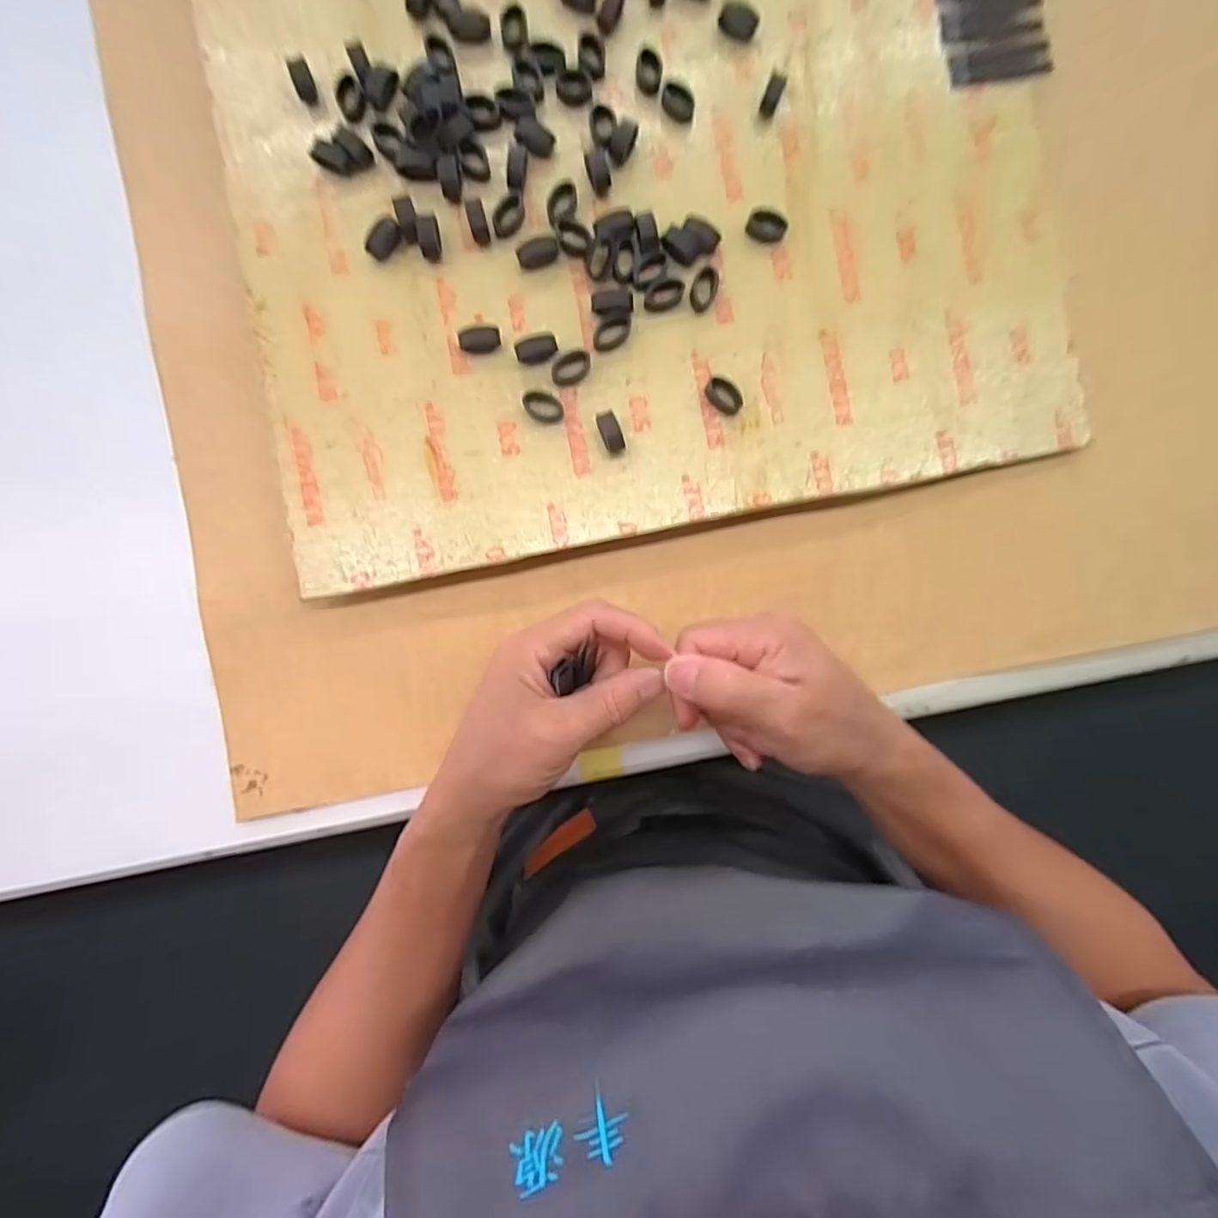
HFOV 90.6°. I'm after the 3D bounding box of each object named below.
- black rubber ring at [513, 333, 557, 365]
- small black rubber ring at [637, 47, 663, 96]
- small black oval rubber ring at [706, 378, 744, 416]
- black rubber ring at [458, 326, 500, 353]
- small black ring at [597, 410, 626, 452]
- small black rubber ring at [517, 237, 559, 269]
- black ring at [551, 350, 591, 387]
[{"bbox_3d":[-0.038,-0.138,0.319,0.022,0.009,0.012,-13,90,-1],"label":"black rubber ring"},{"bbox_3d":[0.022,-0.289,0.326,0.014,0.008,0.020,4,91,-2],"label":"small black rubber ring"},{"bbox_3d":[0.062,-0.115,0.324,0.023,0.006,0.015,43,89,0],"label":"small black oval rubber ring"},{"bbox_3d":[-0.069,-0.143,0.320,0.022,0.007,0.012,-3,89,-1],"label":"black rubber ring"},{"bbox_3d":[0.001,-0.094,0.320,0.010,0.010,0.021,-19,90,-1],"label":"small black ring"},{"bbox_3d":[-0.038,-0.189,0.320,0.021,0.009,0.010,-17,90,-1],"label":"small black rubber ring"},{"bbox_3d":[-0.020,-0.128,0.320,0.022,0.008,0.014,-36,90,-1],"label":"black ring"}]

